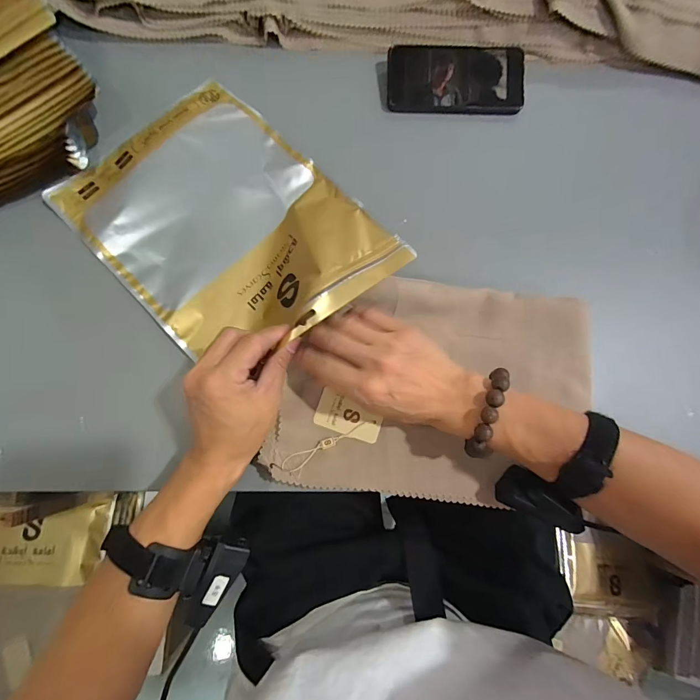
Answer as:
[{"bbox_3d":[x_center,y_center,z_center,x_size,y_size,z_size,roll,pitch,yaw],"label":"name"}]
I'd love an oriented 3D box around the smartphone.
[{"bbox_3d":[0.128,-0.328,0.442,0.161,0.009,0.077,0,91,0],"label":"smartphone"}]

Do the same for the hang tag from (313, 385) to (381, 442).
[{"bbox_3d":[-0.001,0.065,0.357,0.065,0.004,0.035,19,79,3],"label":"hang tag"}]

